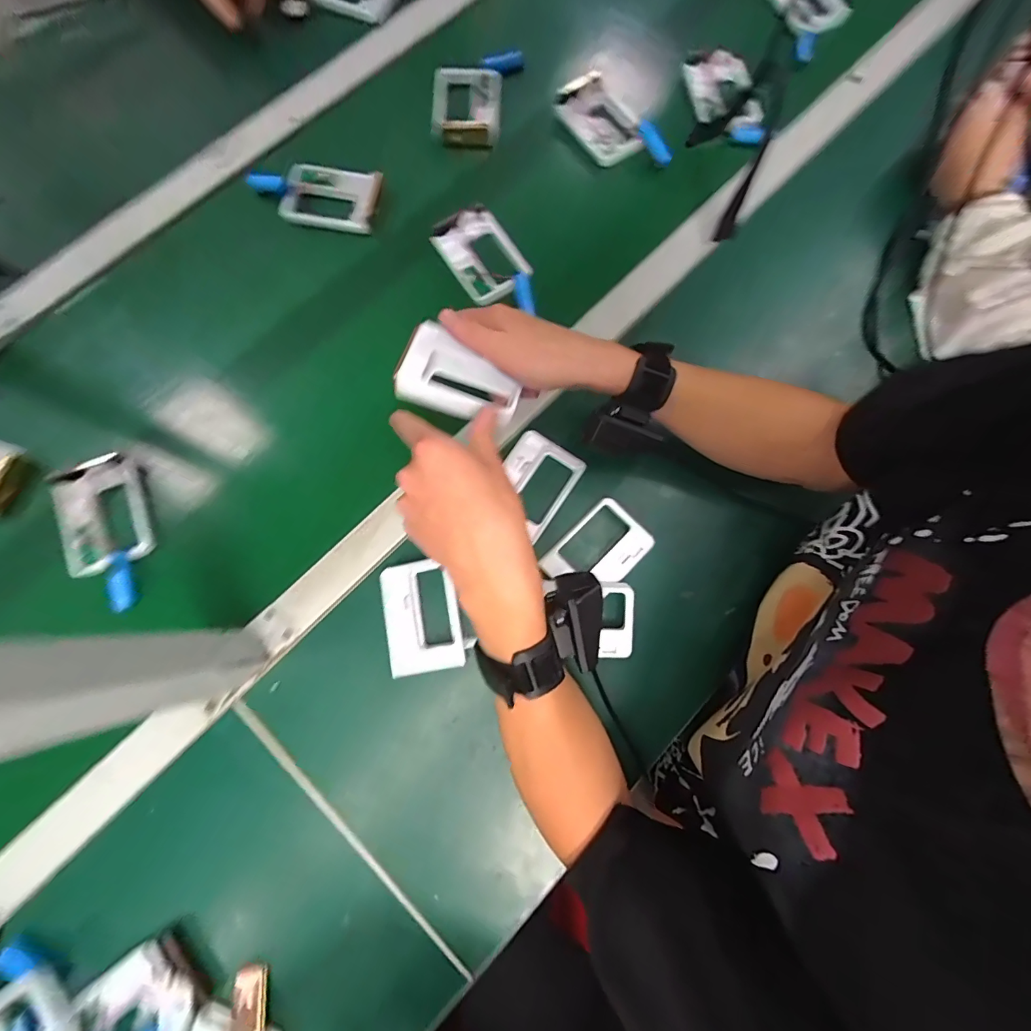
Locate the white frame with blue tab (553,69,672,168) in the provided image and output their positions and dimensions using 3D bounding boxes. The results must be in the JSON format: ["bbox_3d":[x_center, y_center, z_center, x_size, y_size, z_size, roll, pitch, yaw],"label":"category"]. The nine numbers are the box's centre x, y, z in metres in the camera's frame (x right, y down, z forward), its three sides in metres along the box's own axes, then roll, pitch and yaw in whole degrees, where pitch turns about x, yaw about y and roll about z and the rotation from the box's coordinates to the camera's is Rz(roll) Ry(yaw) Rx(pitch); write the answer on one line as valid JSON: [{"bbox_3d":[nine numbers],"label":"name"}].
[{"bbox_3d":[0.107,-0.443,0.527,0.071,0.019,0.136,-36,86,1],"label":"white frame with blue tab"}]

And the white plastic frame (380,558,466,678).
[{"bbox_3d":[-0.082,0.088,0.404,0.066,0.015,0.095,-9,77,-1],"label":"white plastic frame"}]

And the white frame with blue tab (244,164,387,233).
[{"bbox_3d":[-0.223,-0.351,0.510,0.141,0.025,0.070,7,77,3],"label":"white frame with blue tab"}]

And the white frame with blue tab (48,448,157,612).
[{"bbox_3d":[-0.379,0.014,0.428,0.074,0.020,0.150,-22,78,-4],"label":"white frame with blue tab"}]

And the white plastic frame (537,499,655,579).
[{"bbox_3d":[0.076,0.035,0.426,0.064,0.017,0.091,44,81,10],"label":"white plastic frame"}]

